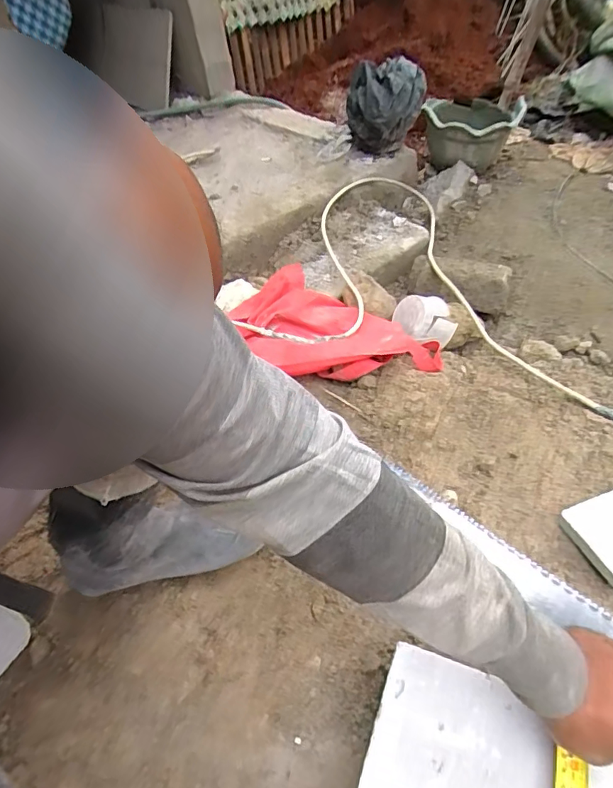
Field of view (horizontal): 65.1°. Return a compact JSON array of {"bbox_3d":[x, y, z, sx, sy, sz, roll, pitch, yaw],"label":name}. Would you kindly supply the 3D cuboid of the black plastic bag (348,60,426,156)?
[{"bbox_3d":[0.186,-0.679,1.145,0.179,0.177,0.162,3,49,13],"label":"black plastic bag"}]

